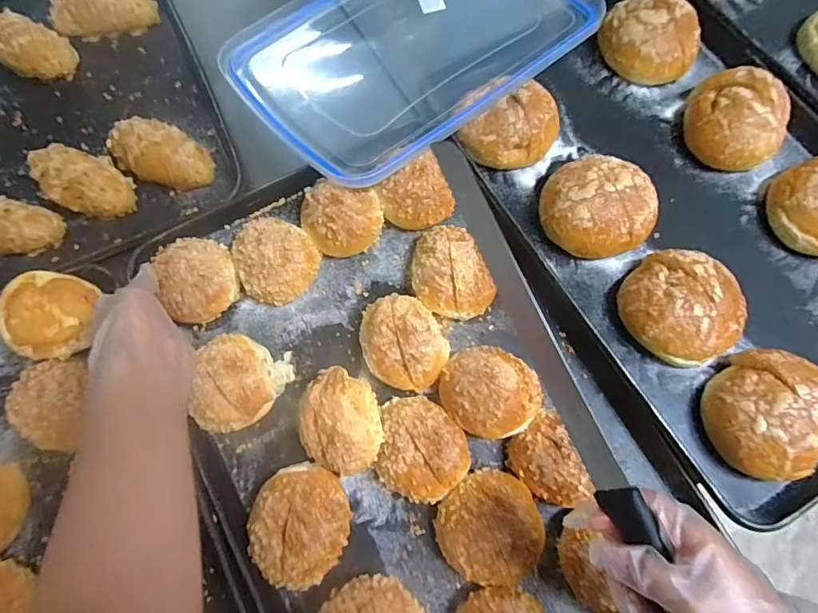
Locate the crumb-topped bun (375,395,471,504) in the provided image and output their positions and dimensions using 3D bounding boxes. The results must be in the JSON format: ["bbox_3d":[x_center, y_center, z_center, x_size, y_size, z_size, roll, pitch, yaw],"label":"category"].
[{"bbox_3d":[0.008,0.138,0.465,0.102,0.045,0.089,43,82,14],"label":"crumb-topped bun"}]

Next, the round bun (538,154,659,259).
[{"bbox_3d":[0.206,-0.107,0.532,0.120,0.070,0.109,36,80,13],"label":"round bun"}]

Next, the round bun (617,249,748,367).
[{"bbox_3d":[0.277,-0.001,0.487,0.108,0.047,0.102,-1,74,4],"label":"round bun"}]

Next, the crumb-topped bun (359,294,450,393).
[{"bbox_3d":[-0.007,0.038,0.499,0.079,0.053,0.100,-32,74,-5],"label":"crumb-topped bun"}]

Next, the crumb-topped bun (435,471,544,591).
[{"bbox_3d":[0.075,0.203,0.443,0.091,0.053,0.091,-1,74,4],"label":"crumb-topped bun"}]

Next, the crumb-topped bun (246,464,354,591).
[{"bbox_3d":[-0.100,0.200,0.444,0.087,0.052,0.099,19,77,9],"label":"crumb-topped bun"}]

